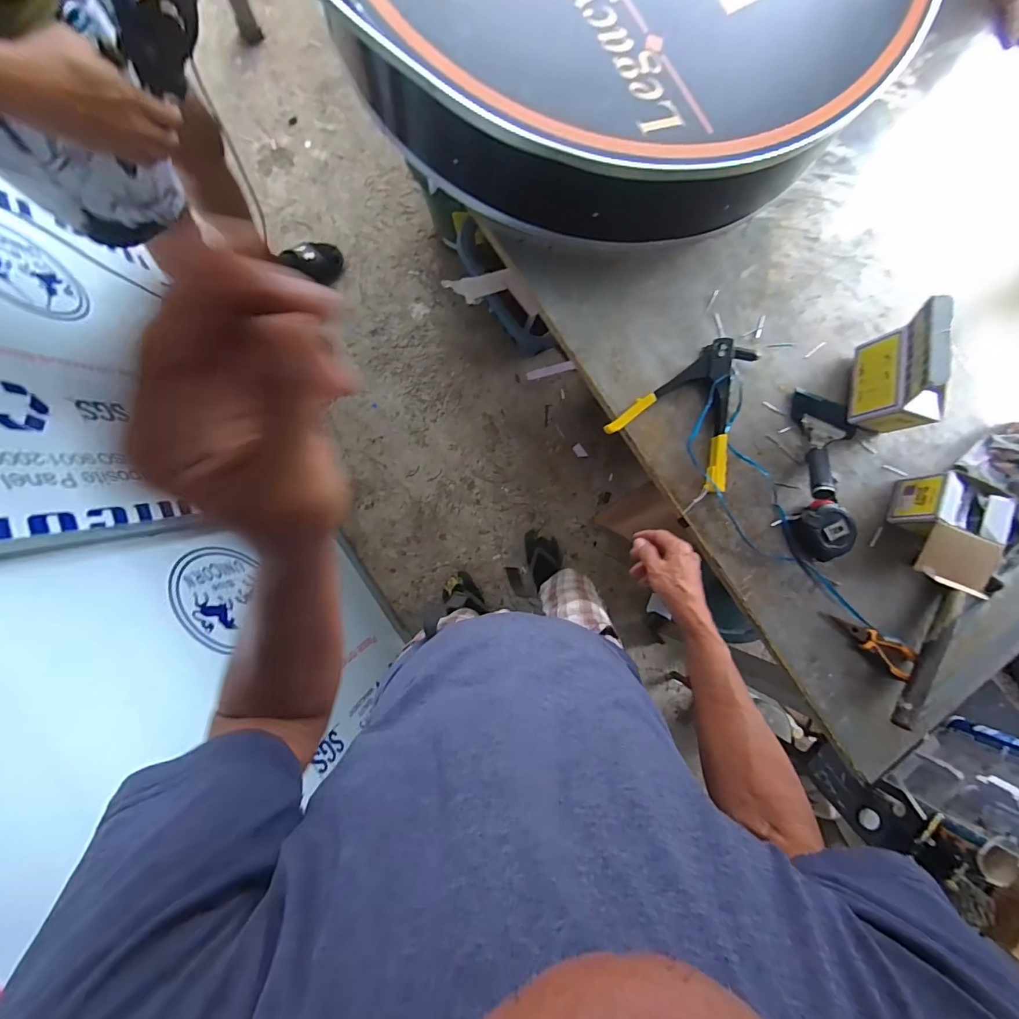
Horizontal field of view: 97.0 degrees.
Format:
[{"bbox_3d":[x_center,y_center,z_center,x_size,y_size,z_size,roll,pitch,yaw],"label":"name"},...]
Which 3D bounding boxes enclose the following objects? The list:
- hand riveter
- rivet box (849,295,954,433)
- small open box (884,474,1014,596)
[{"bbox_3d":[0.283,-0.162,0.683,0.189,0.028,0.214,32,84,-3],"label":"hand riveter"},{"bbox_3d":[0.581,-0.195,0.651,0.098,0.166,0.135,8,86,-5],"label":"rivet box"},{"bbox_3d":[0.655,0.037,0.676,0.115,0.095,0.165,24,84,-4],"label":"small open box"}]

